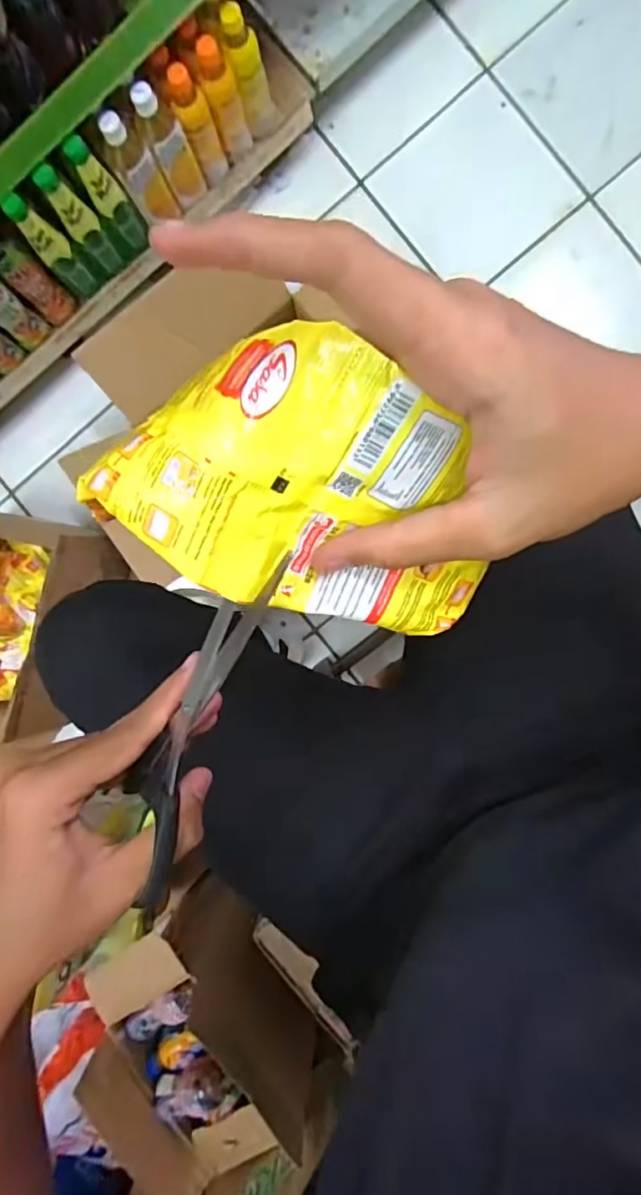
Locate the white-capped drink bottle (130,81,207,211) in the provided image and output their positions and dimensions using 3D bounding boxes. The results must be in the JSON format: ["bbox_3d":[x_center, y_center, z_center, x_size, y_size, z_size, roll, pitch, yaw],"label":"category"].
[{"bbox_3d":[-0.233,-0.699,0.867,0.057,0.183,0.058,0,93,3],"label":"white-capped drink bottle"}]

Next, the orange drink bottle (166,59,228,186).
[{"bbox_3d":[-0.188,-0.737,0.871,0.049,0.179,0.045,-18,92,4],"label":"orange drink bottle"}]

